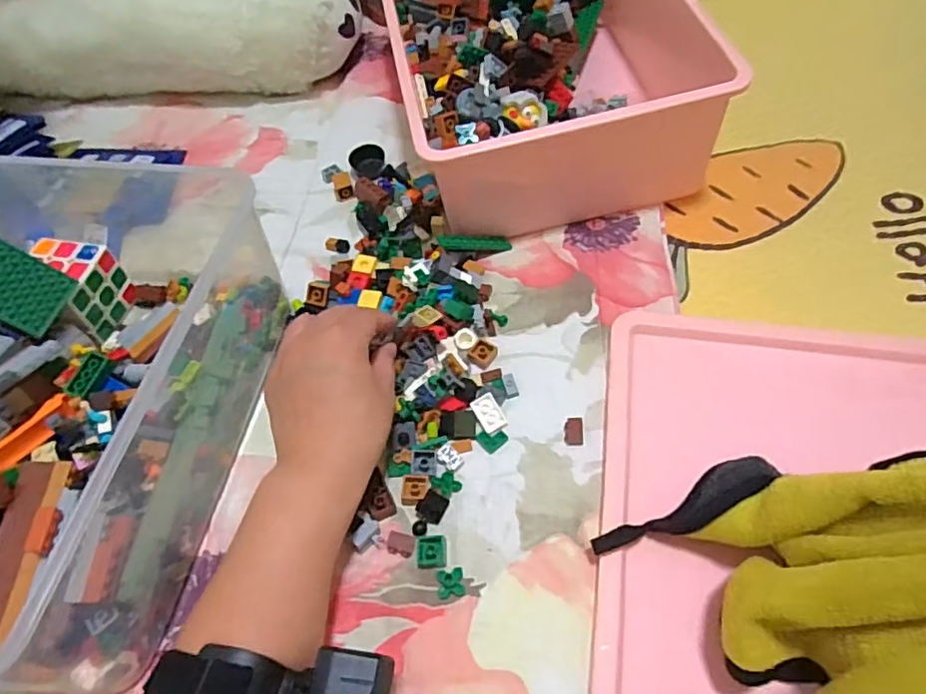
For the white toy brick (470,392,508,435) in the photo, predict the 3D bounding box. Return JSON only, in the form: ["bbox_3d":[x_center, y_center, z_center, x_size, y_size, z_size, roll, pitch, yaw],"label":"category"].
[{"bbox_3d":[0.019,0.045,0.411,0.019,0.009,0.026,-28,61,-12],"label":"white toy brick"}]

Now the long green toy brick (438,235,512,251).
[{"bbox_3d":[0.010,-0.085,0.495,0.060,0.008,0.013,-1,58,-13],"label":"long green toy brick"}]

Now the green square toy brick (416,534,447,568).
[{"bbox_3d":[-0.019,0.121,0.358,0.018,0.004,0.018,-4,59,3],"label":"green square toy brick"}]

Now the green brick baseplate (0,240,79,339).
[{"bbox_3d":[-0.313,-0.042,0.418,0.004,0.065,0.050,-15,50,51],"label":"green brick baseplate"}]

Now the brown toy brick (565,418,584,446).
[{"bbox_3d":[0.074,0.056,0.397,0.012,0.007,0.016,-1,59,4],"label":"brown toy brick"}]

